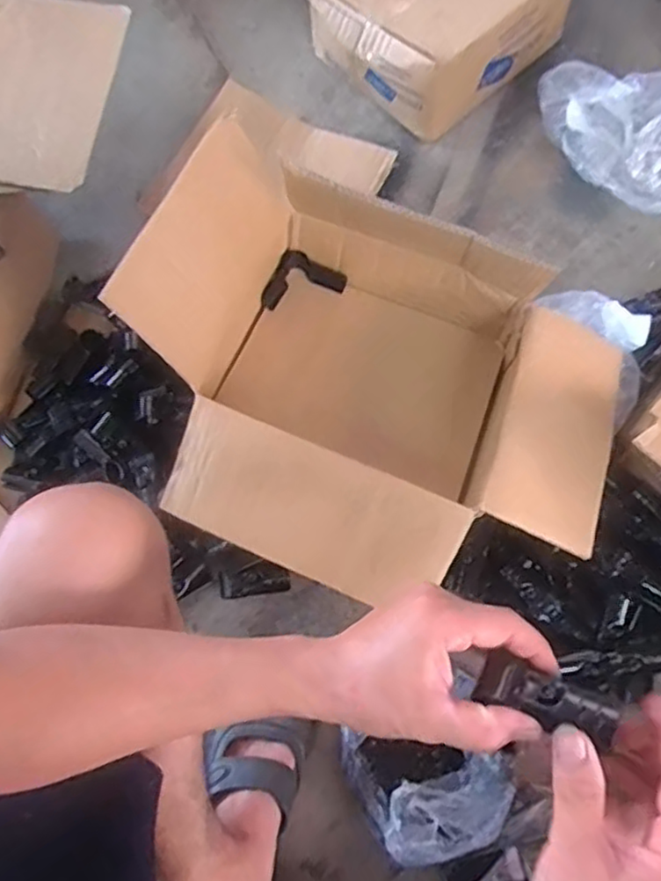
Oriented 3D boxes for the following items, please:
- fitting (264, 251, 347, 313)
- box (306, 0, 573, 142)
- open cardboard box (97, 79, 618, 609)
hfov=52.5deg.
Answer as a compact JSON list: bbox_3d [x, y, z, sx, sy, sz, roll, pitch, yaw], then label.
[{"bbox_3d":[-0.030,-0.187,0.820,0.083,0.023,0.078,18,70,7],"label":"fitting"},{"bbox_3d":[0.171,-0.667,1.029,0.292,0.142,0.352,42,75,14],"label":"box"},{"bbox_3d":[0.052,-0.051,0.680,0.485,0.201,0.378,19,71,7],"label":"open cardboard box"}]

